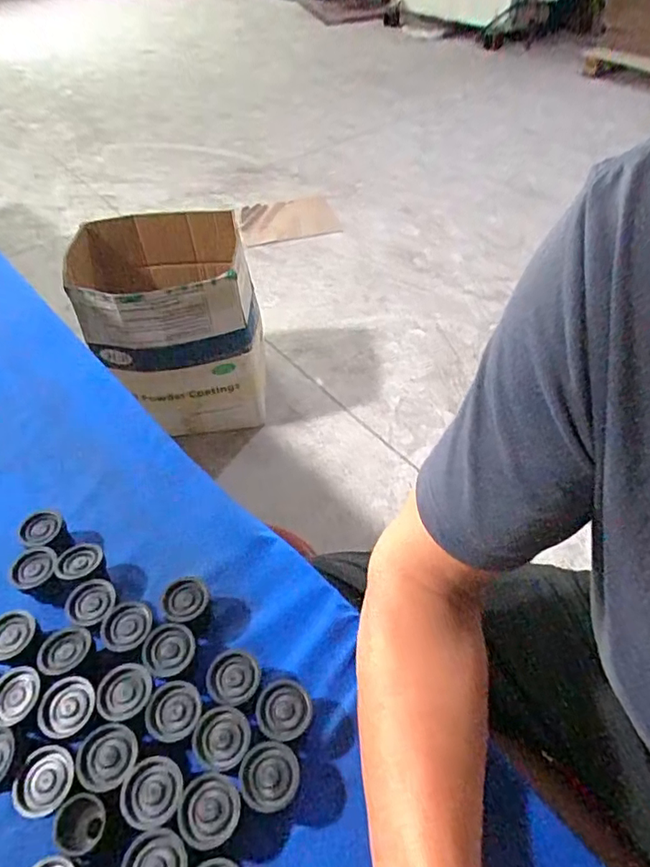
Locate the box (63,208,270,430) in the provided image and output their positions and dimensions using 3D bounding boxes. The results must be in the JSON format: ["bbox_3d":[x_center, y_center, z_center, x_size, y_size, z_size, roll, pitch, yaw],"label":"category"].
[{"bbox_3d":[-0.381,-0.264,1.386,0.401,0.487,0.333,-17,50,-13],"label":"box"}]

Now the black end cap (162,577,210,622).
[{"bbox_3d":[-0.103,0.130,0.401,0.032,0.031,0.034,-1,48,1],"label":"black end cap"}]

